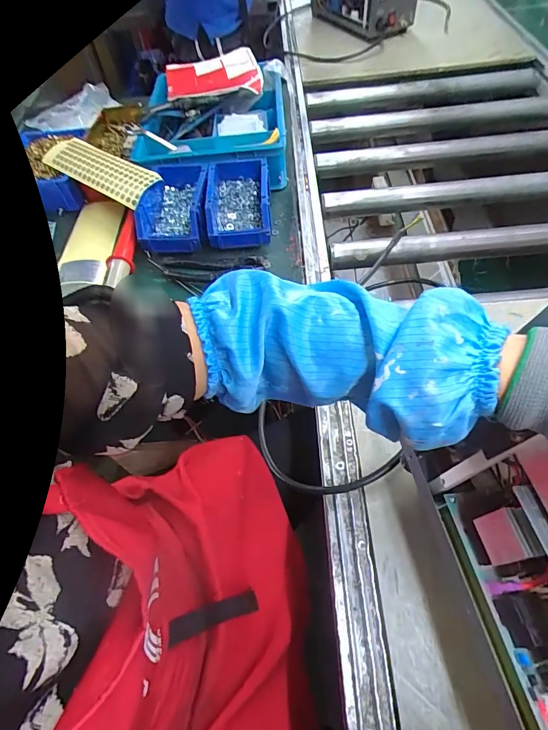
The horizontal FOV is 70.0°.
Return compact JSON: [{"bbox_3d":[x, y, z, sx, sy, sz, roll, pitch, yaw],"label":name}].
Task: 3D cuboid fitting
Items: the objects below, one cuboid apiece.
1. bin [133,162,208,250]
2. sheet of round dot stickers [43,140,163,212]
[{"bbox_3d":[-0.173,-0.275,0.671,0.115,0.047,0.172,-3,57,2],"label":"bin"},{"bbox_3d":[-0.310,-0.349,0.697,0.261,0.014,0.082,30,72,24],"label":"sheet of round dot stickers"}]

